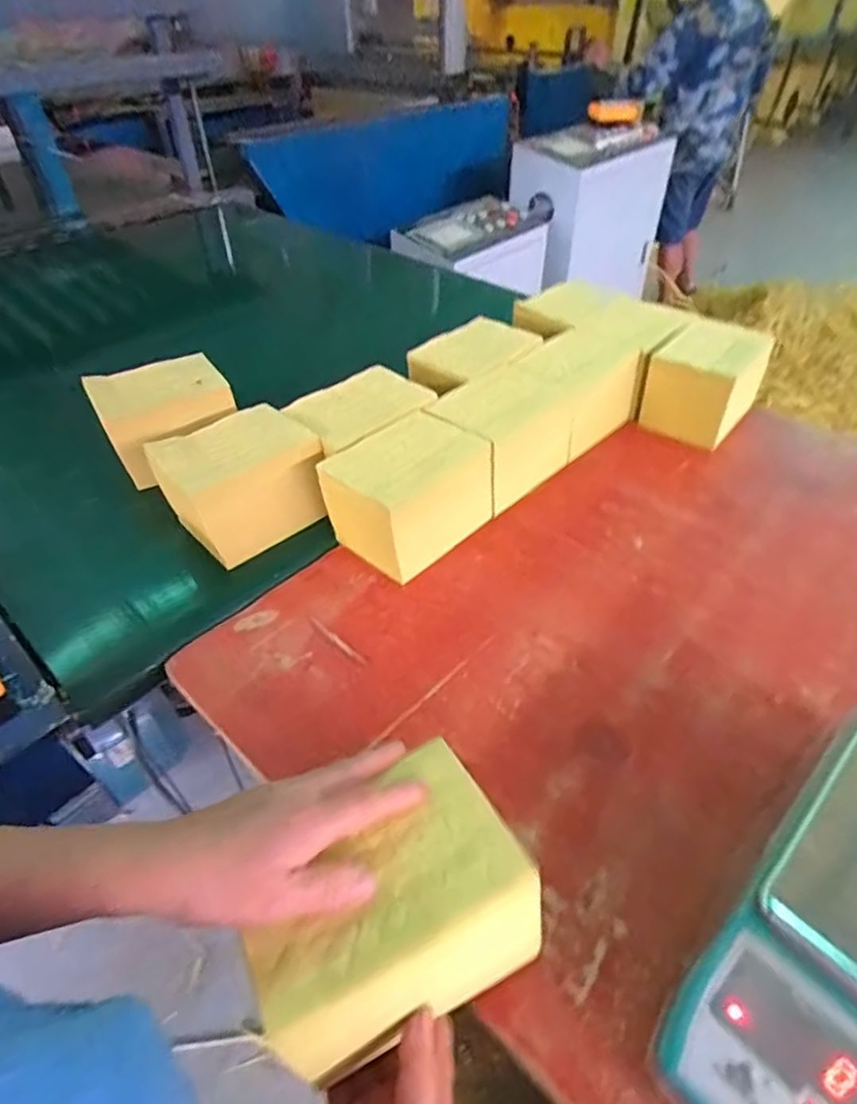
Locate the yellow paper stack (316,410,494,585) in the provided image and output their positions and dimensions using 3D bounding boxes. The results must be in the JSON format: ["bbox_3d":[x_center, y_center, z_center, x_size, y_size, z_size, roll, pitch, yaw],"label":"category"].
[{"bbox_3d":[-0.025,-0.072,0.729,0.130,0.118,0.175,31,52,31],"label":"yellow paper stack"}]

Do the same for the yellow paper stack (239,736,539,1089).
[{"bbox_3d":[-0.026,0.223,0.388,0.155,0.106,0.121,-20,46,-19],"label":"yellow paper stack"}]

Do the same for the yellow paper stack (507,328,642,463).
[{"bbox_3d":[0.210,-0.233,0.896,0.172,0.111,0.124,-35,52,-30],"label":"yellow paper stack"}]

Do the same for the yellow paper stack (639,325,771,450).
[{"bbox_3d":[0.413,-0.255,0.915,0.126,0.114,0.154,29,51,29],"label":"yellow paper stack"}]

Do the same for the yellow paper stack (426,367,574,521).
[{"bbox_3d":[0.096,-0.151,0.813,0.118,0.114,0.178,33,53,32],"label":"yellow paper stack"}]

